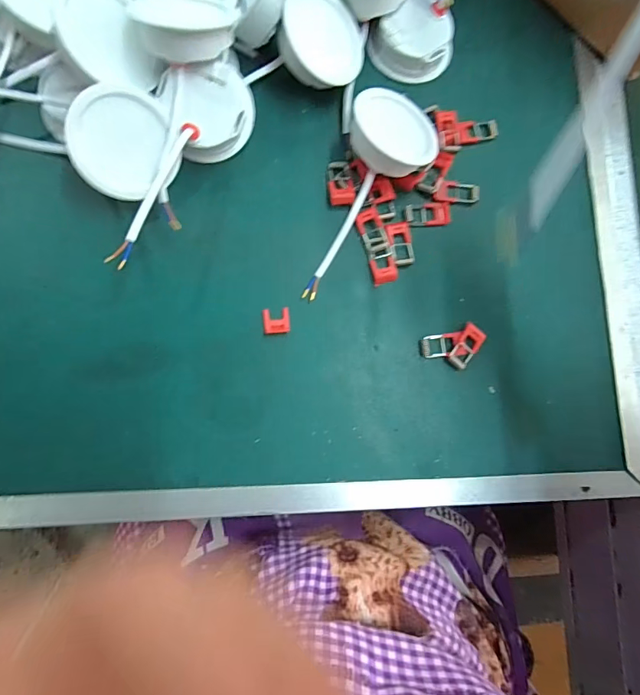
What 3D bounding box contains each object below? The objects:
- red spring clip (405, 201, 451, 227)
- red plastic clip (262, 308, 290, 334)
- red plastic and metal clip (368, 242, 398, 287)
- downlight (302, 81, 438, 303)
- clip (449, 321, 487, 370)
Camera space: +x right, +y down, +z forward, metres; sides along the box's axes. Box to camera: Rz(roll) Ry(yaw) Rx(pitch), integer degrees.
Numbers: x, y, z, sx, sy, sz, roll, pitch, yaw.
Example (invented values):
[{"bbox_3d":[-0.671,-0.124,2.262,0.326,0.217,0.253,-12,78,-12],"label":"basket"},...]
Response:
[{"bbox_3d":[0.089,-0.109,0.354,0.039,0.004,0.019,-6,84,-7],"label":"red spring clip"},{"bbox_3d":[-0.033,-0.021,0.329,0.020,0.004,0.019,-6,84,-7],"label":"red plastic clip"},{"bbox_3d":[0.050,-0.067,0.344,0.021,0.004,0.032,-13,85,-8],"label":"red plastic and metal clip"},{"bbox_3d":[0.040,-0.114,0.331,0.078,0.039,0.168,15,82,-5],"label":"downlight"},{"bbox_3d":[0.117,0.000,0.341,0.019,0.007,0.036,32,81,-2],"label":"clip"}]

